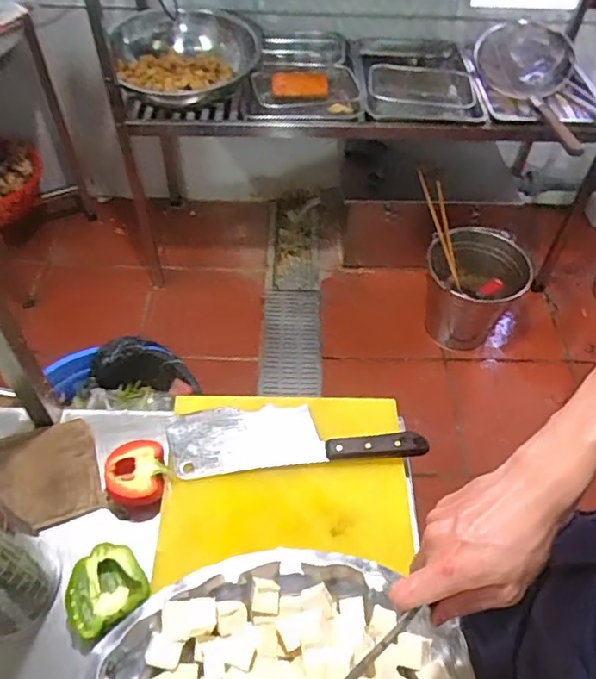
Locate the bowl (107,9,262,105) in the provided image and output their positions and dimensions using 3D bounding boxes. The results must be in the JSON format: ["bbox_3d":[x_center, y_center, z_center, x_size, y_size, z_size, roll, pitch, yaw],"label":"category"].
[{"bbox_3d":[-0.302,-0.809,1.574,0.426,0.104,0.370,-10,52,-10],"label":"bowl"}]

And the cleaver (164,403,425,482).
[{"bbox_3d":[-0.005,0.119,0.717,0.312,0.021,0.094,-4,52,-5],"label":"cleaver"}]

